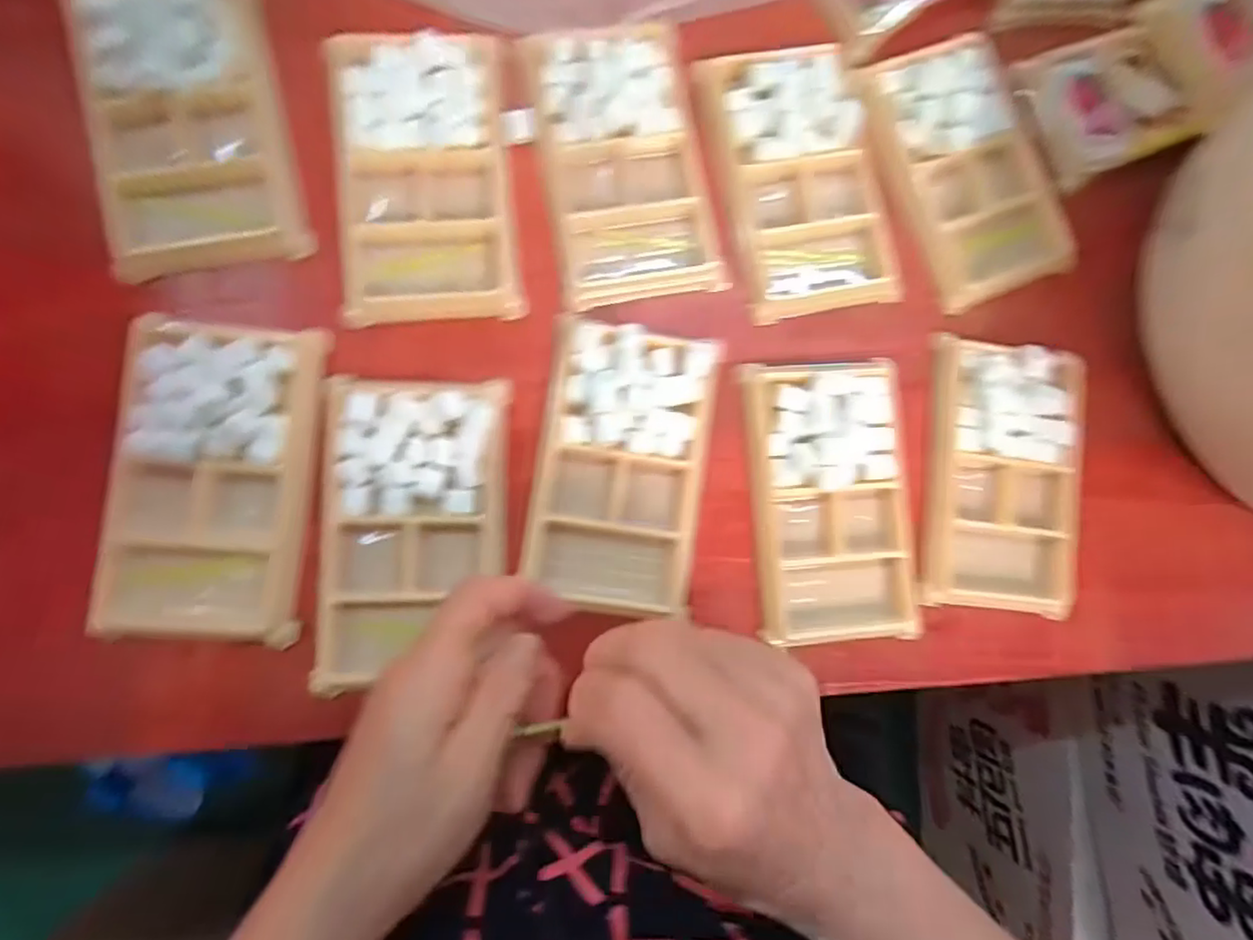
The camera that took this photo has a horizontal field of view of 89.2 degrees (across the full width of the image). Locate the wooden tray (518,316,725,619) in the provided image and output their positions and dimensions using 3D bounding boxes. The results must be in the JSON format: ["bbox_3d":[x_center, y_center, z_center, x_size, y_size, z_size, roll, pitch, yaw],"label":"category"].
[{"bbox_3d":[-0.001,0.000,0.295,0.077,0.017,0.130,9,86,-7],"label":"wooden tray"}]

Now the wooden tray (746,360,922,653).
[{"bbox_3d":[0.100,0.016,0.307,0.077,0.014,0.136,-4,88,-8],"label":"wooden tray"}]

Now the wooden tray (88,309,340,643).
[{"bbox_3d":[-0.177,0.004,0.271,0.076,0.010,0.136,5,87,-8],"label":"wooden tray"}]

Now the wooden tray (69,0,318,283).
[{"bbox_3d":[-0.193,-0.154,0.278,0.077,0.014,0.125,-12,89,-8],"label":"wooden tray"}]

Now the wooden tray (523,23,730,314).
[{"bbox_3d":[-0.001,-0.148,0.307,0.078,0.014,0.132,-11,89,-8],"label":"wooden tray"}]

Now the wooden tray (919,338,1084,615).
[{"bbox_3d":[0.190,0.002,0.317,0.076,0.016,0.132,7,86,-7],"label":"wooden tray"}]

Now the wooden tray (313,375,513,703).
[{"bbox_3d":[-0.094,0.028,0.281,0.078,0.011,0.134,2,87,-8],"label":"wooden tray"}]

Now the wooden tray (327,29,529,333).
[{"bbox_3d":[-0.094,-0.135,0.295,0.080,0.009,0.132,-6,88,-8],"label":"wooden tray"}]

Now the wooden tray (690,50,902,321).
[{"bbox_3d":[0.088,-0.147,0.317,0.076,0.016,0.133,-13,89,-8],"label":"wooden tray"}]

